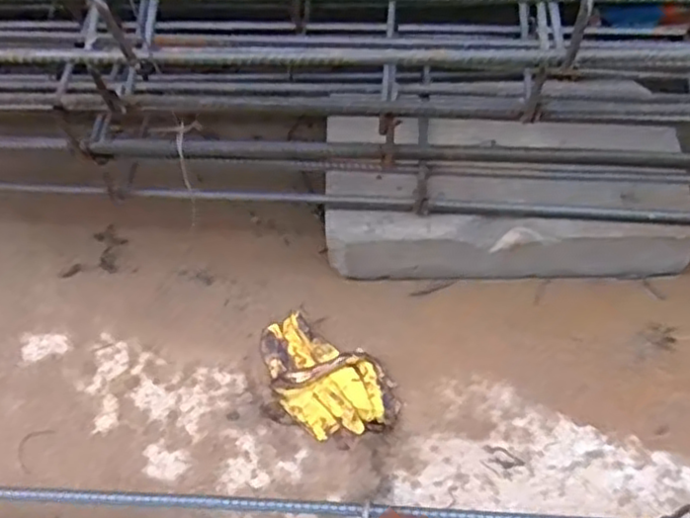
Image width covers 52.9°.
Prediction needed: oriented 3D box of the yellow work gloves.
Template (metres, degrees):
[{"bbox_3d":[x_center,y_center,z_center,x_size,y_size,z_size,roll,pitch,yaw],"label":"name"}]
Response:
[{"bbox_3d":[-0.020,0.107,0.618,0.139,0.014,0.082,37,64,23],"label":"yellow work gloves"}]

